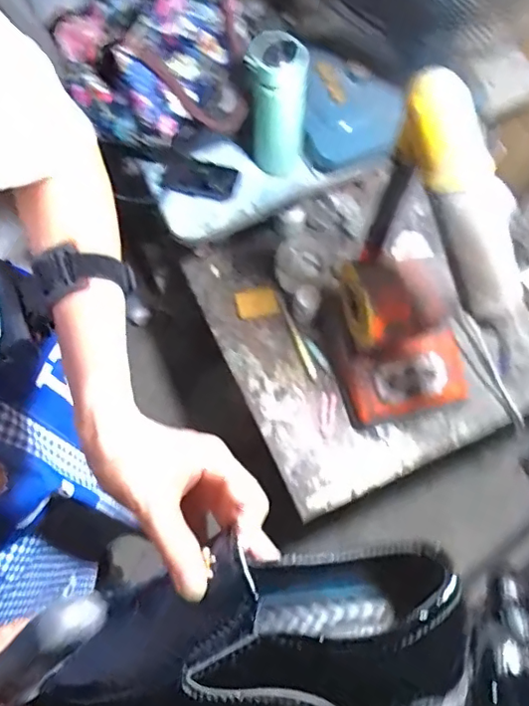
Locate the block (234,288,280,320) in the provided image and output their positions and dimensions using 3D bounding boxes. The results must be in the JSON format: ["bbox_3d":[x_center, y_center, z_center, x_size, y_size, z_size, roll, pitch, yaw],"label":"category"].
[{"bbox_3d":[-0.014,-0.088,1.005,0.072,0.013,0.051,-8,72,-1],"label":"block"}]

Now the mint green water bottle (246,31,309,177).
[{"bbox_3d":[0.018,-0.337,0.784,0.074,0.196,0.075,0,72,1],"label":"mint green water bottle"}]

